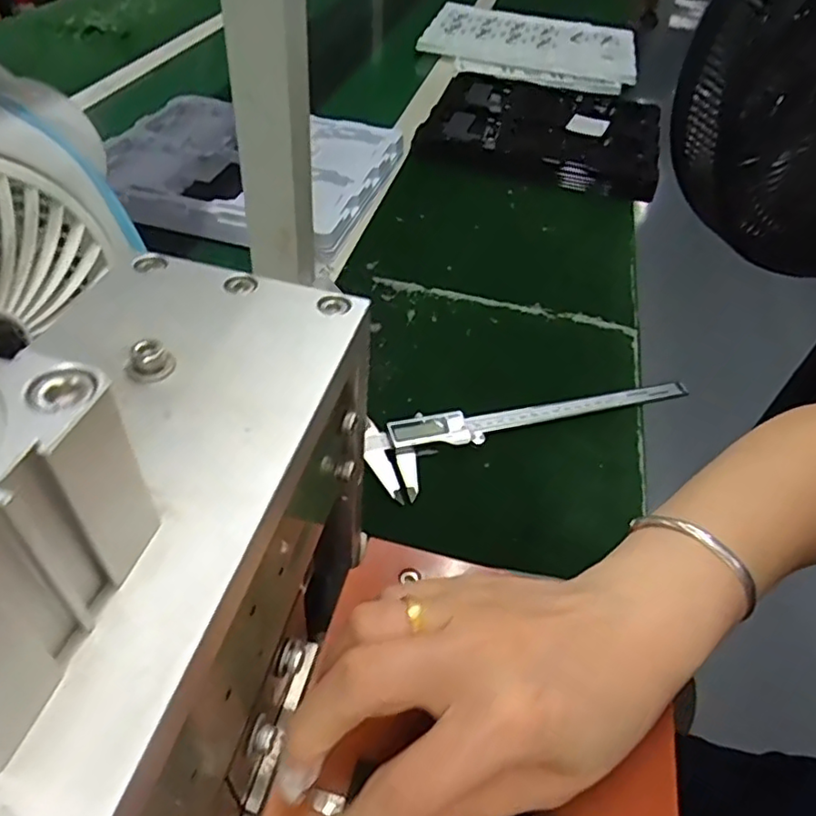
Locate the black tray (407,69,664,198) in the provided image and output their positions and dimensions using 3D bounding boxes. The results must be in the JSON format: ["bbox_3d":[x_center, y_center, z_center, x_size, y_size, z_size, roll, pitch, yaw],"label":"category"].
[{"bbox_3d":[0.190,-0.398,0.867,0.307,0.045,0.320,15,46,8],"label":"black tray"}]

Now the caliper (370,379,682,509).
[{"bbox_3d":[0.101,0.009,0.489,0.278,0.016,0.065,-13,49,-18],"label":"caliper"}]

